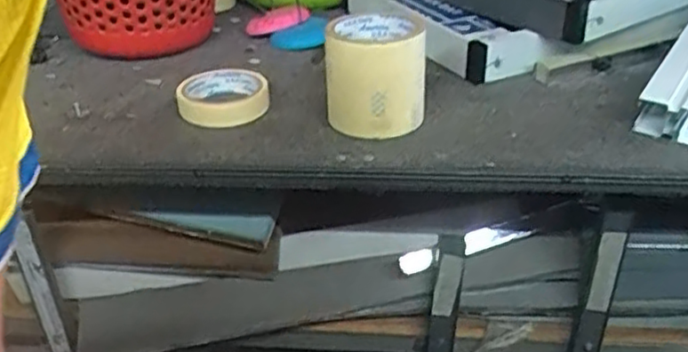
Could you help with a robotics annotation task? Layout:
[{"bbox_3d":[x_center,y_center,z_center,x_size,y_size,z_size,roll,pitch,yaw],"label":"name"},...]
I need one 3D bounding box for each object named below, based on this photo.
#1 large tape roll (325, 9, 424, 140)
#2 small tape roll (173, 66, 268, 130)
[{"bbox_3d":[0.027,-0.093,0.635,0.091,0.090,0.079,0,30,4],"label":"large tape roll"},{"bbox_3d":[-0.124,-0.082,0.711,0.091,0.031,0.086,-7,30,-9],"label":"small tape roll"}]

